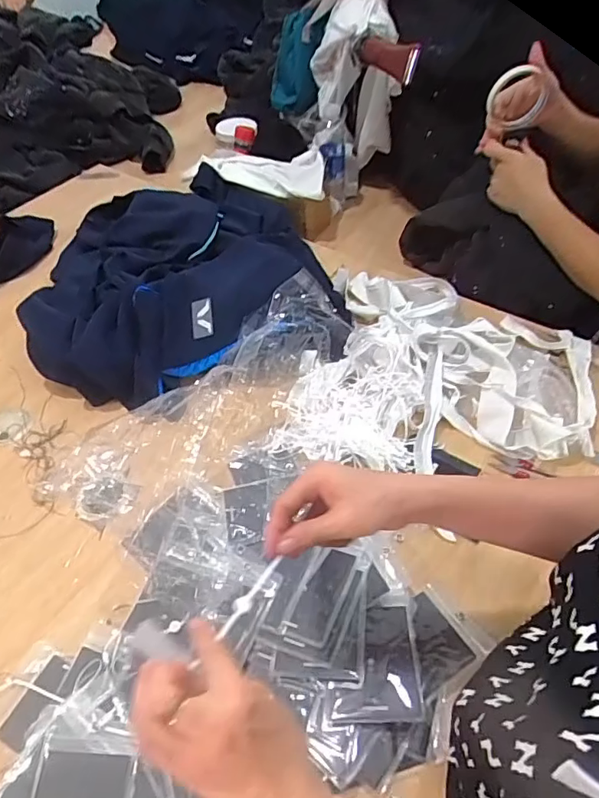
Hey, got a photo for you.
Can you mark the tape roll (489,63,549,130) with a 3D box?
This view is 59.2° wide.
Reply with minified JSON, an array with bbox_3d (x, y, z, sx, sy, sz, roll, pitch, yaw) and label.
[{"bbox_3d":[0.324,-0.448,0.783,0.096,0.090,0.025,-19,52,-14],"label":"tape roll"}]

